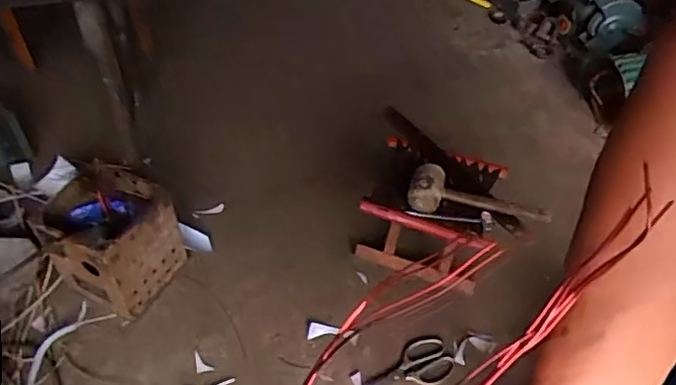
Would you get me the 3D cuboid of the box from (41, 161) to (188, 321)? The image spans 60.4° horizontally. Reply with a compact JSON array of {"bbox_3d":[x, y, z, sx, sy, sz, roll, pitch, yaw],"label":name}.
[{"bbox_3d":[-0.463,0.102,1.229,0.207,0.238,0.205,18,50,14],"label":"box"}]

